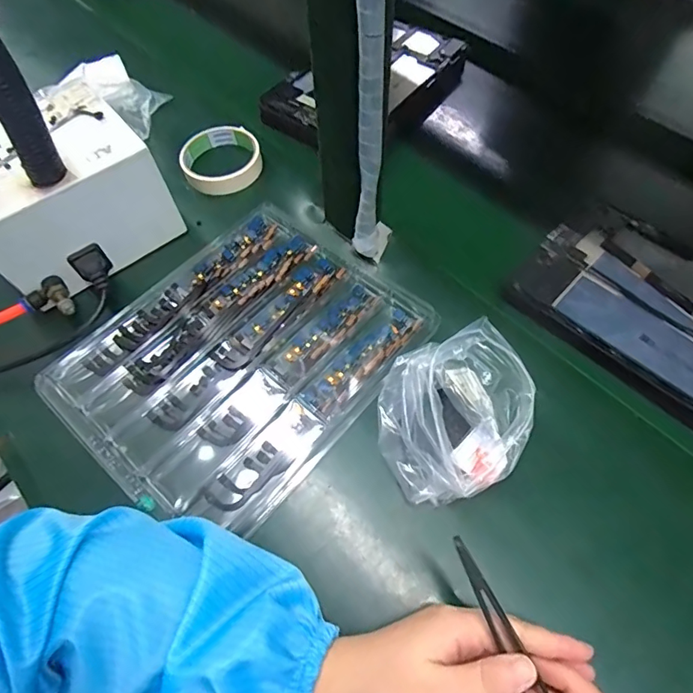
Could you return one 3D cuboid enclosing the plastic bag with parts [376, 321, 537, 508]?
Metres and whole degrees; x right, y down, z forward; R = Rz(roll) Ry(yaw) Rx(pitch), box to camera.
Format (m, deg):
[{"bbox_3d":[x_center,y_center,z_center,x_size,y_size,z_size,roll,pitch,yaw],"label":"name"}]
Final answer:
[{"bbox_3d":[0.079,0.051,0.341,0.113,0.062,0.107,-20,65,-6],"label":"plastic bag with parts"}]

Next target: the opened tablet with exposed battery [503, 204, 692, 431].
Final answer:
[{"bbox_3d":[0.275,-0.029,0.395,0.237,0.014,0.158,40,72,19],"label":"opened tablet with exposed battery"}]

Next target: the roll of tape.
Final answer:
[{"bbox_3d":[-0.139,-0.211,0.522,0.084,0.025,0.084,-1,64,2],"label":"roll of tape"}]

